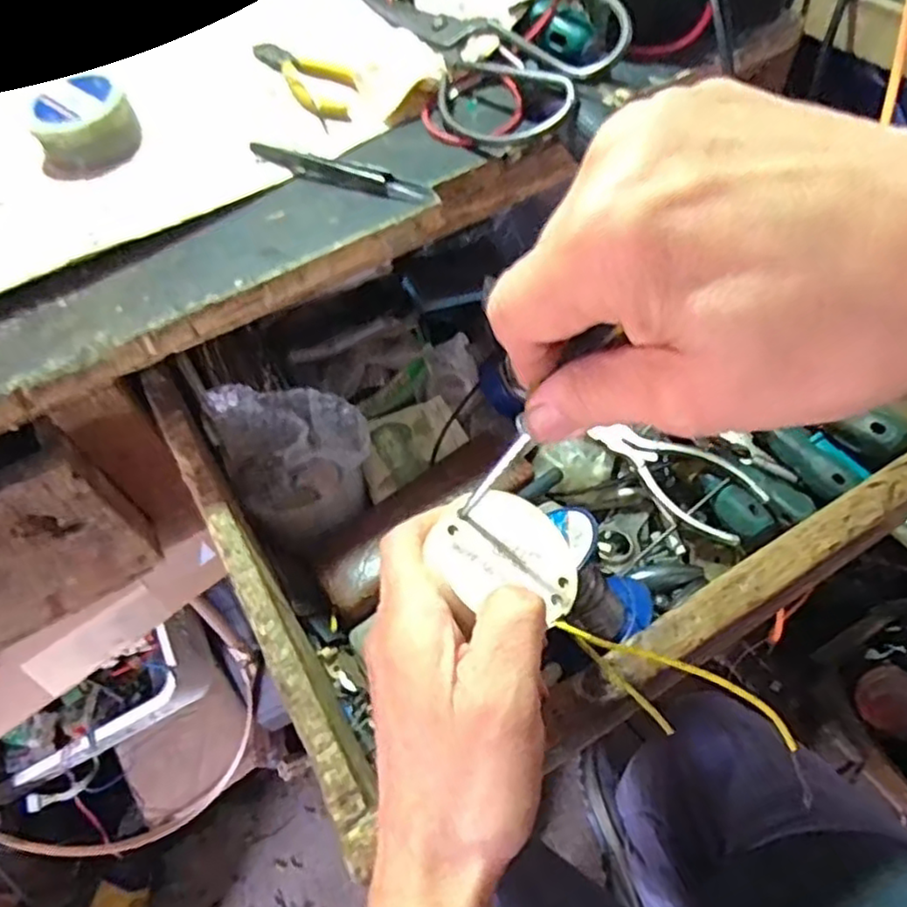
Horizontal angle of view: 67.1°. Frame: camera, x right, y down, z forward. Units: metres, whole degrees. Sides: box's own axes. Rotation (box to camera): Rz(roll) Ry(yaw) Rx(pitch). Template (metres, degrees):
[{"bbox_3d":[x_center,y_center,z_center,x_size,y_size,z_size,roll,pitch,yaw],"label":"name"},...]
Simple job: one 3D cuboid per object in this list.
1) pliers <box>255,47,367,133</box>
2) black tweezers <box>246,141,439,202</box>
[{"bbox_3d":[-0.085,-0.228,0.412,0.037,0.009,0.099,-30,60,-16],"label":"pliers"},{"bbox_3d":[-0.059,-0.146,0.356,0.099,0.011,0.012,17,59,14],"label":"black tweezers"}]

